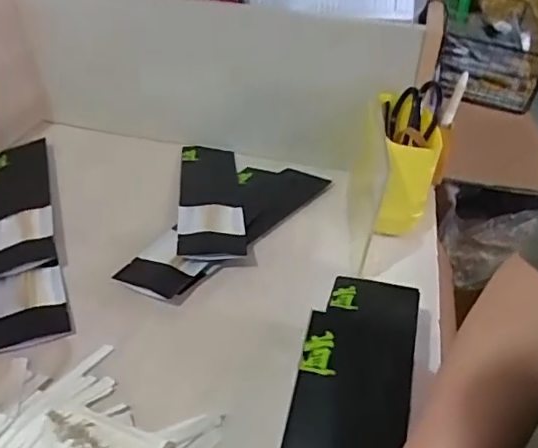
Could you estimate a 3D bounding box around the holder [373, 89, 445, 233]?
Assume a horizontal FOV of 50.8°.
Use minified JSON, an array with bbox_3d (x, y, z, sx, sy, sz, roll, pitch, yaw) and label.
[{"bbox_3d":[0.156,-0.073,0.669,0.059,0.124,0.147,5,37,4],"label":"holder"}]

